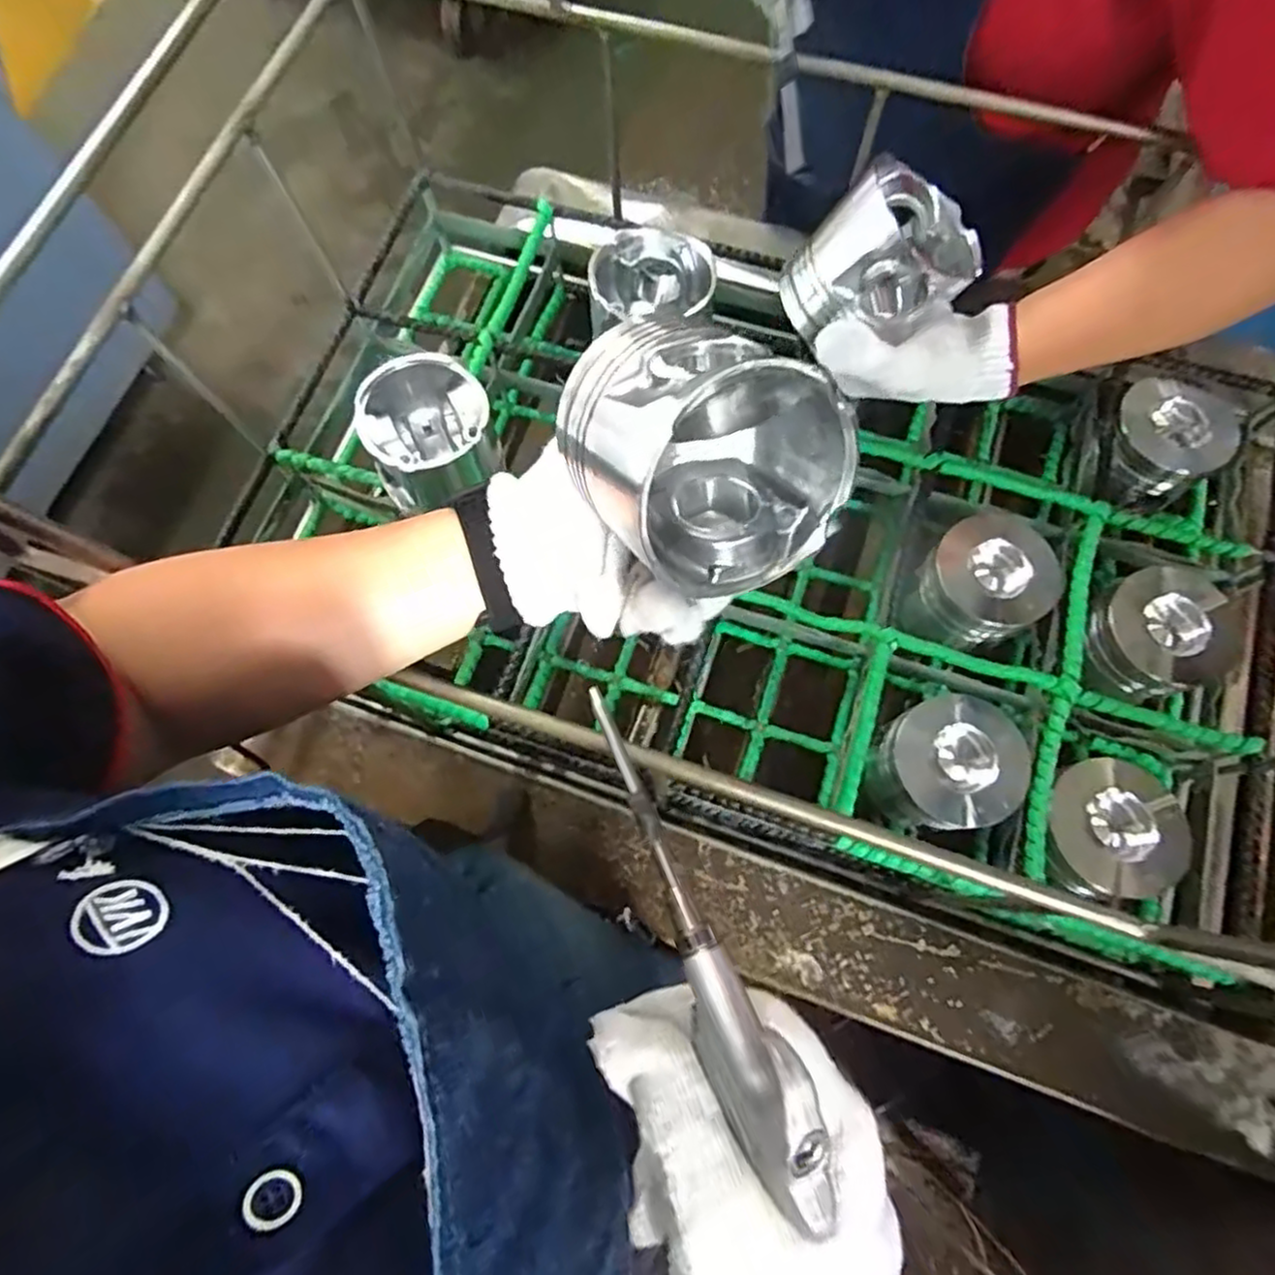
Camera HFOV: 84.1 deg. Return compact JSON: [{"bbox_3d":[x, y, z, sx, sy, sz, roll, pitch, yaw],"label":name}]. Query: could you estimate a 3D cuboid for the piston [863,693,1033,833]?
[{"bbox_3d":[0.228,0.097,0.530,0.085,0.086,0.093,5,74,3],"label":"piston"}]

